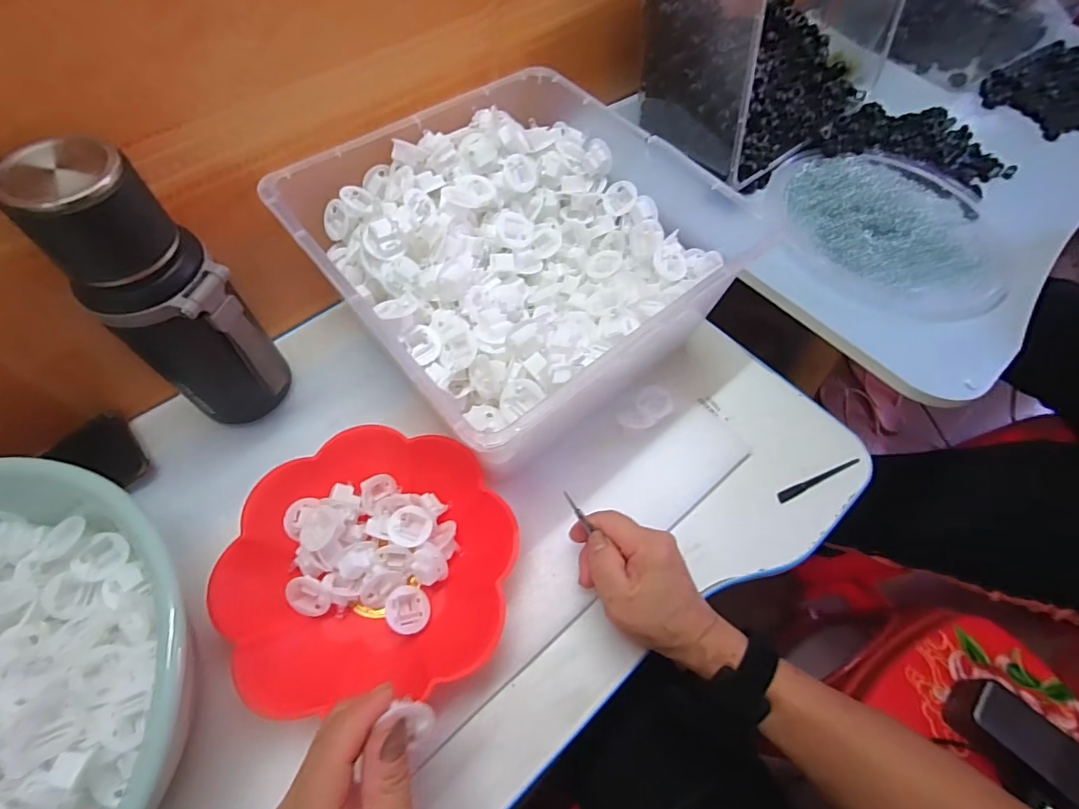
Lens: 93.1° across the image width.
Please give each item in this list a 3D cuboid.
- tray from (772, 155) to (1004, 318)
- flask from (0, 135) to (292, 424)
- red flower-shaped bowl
[{"bbox_3d":[0.355,-0.182,0.516,0.216,0.025,0.221,4,61,0],"label":"tray"},{"bbox_3d":[-0.253,-0.062,0.365,0.074,0.222,0.075,38,66,16],"label":"flask"},{"bbox_3d":[-0.121,0.120,0.379,0.194,0.055,0.190,1,61,-2],"label":"red flower-shaped bowl"}]

